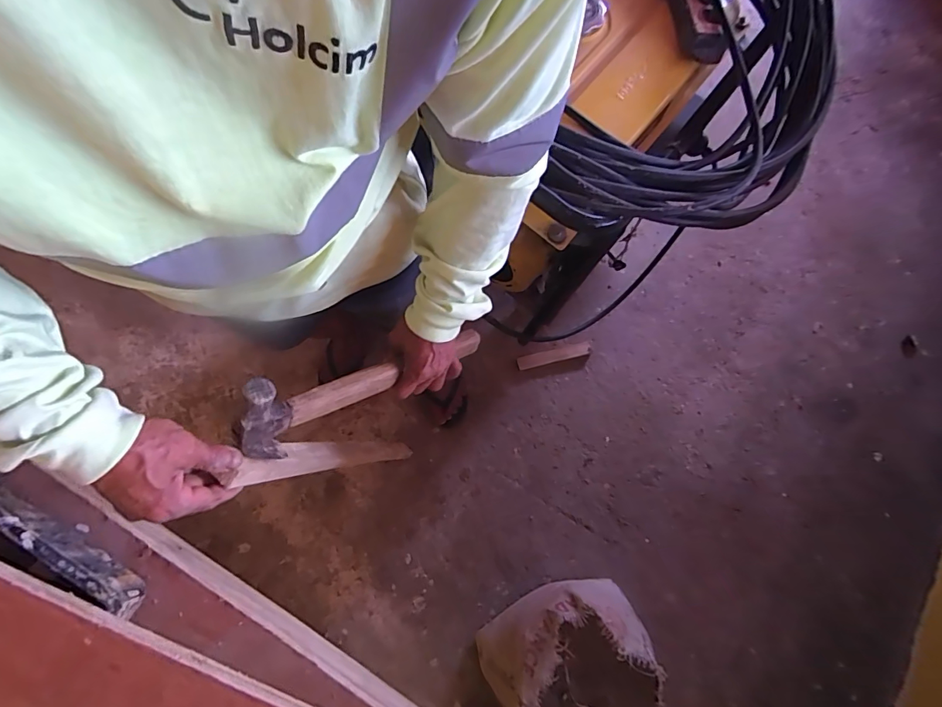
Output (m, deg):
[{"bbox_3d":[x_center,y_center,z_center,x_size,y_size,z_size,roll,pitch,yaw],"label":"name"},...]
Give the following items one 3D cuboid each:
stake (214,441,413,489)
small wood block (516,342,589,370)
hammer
[{"bbox_3d":[-0.196,0.169,0.755,0.018,0.703,0.049,-33,79,-2],"label":"stake"},{"bbox_3d":[0.224,0.006,1.202,0.199,0.018,0.035,-12,78,-6],"label":"small wood block"},{"bbox_3d":[-0.110,0.032,0.539,0.353,0.114,0.041,-21,72,-47],"label":"hammer"}]

